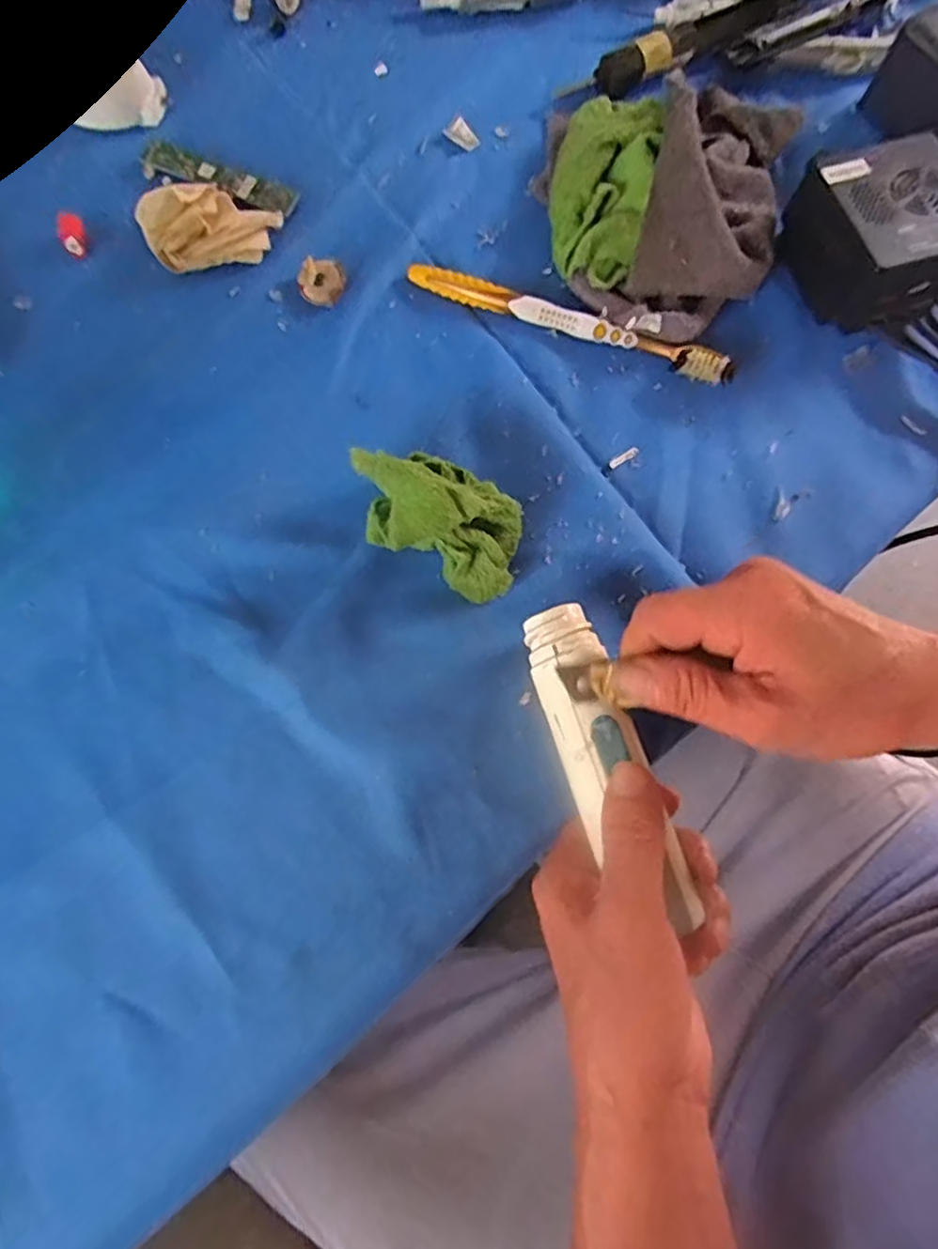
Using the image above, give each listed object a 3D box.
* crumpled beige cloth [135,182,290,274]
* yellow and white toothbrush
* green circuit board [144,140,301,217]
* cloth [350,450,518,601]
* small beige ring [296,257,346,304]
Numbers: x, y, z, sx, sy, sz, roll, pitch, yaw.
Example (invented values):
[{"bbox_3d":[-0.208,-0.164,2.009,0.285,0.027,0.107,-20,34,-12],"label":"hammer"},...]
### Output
[{"bbox_3d":[-0.145,-0.229,0.371,0.072,0.028,0.050,-22,77,-7],"label":"crumpled beige cloth"},{"bbox_3d":[0.054,-0.167,0.365,0.183,0.016,0.017,20,76,4],"label":"yellow and white toothbrush"},{"bbox_3d":[-0.146,-0.262,0.391,0.097,0.006,0.022,26,76,5],"label":"green circuit board"},{"bbox_3d":[-0.013,-0.050,0.312,0.081,0.049,0.051,29,76,6],"label":"cloth"},{"bbox_3d":[-0.082,-0.192,0.373,0.025,0.006,0.026,9,75,1],"label":"small beige ring"}]

